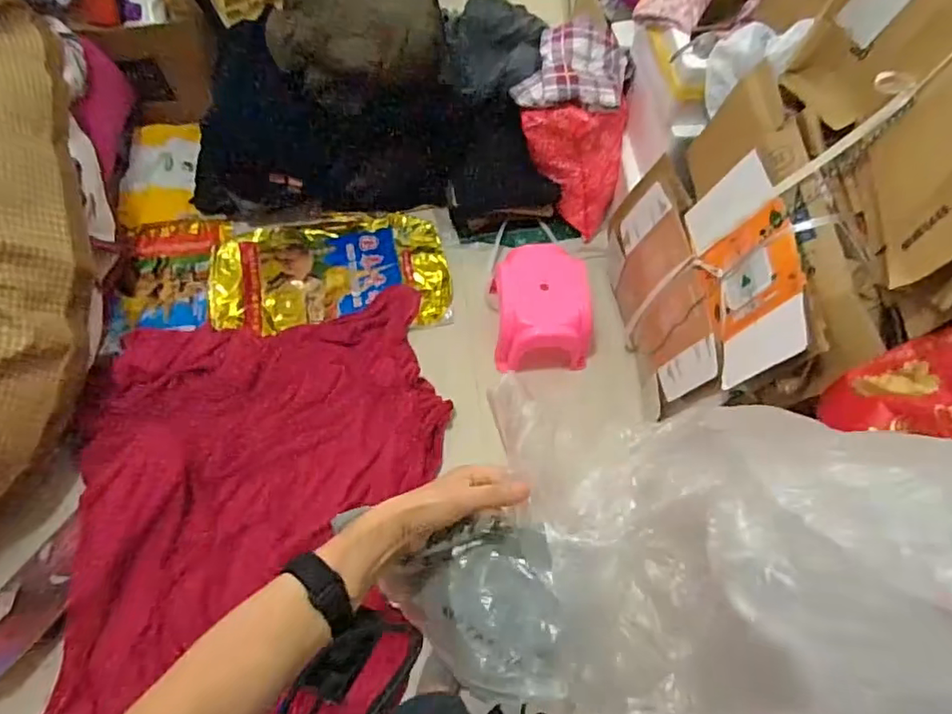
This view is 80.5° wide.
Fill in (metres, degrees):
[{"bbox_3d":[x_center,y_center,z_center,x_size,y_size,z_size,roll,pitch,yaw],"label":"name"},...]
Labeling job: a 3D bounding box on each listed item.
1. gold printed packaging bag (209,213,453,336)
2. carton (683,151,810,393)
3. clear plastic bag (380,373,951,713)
[{"bbox_3d":[-0.397,-0.239,1.567,0.628,0.069,0.348,-6,64,-4],"label":"gold printed packaging bag"},{"bbox_3d":[0.493,-0.157,1.035,0.032,0.201,0.383,4,70,-20],"label":"carton"},{"bbox_3d":[0.148,0.144,0.367,0.354,0.245,0.269,26,66,11],"label":"clear plastic bag"}]

